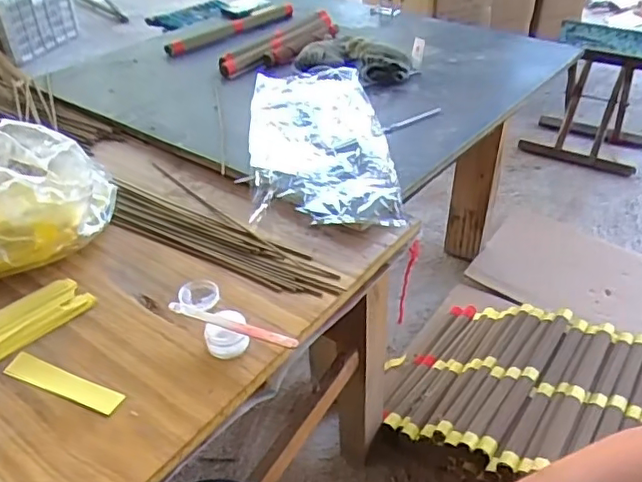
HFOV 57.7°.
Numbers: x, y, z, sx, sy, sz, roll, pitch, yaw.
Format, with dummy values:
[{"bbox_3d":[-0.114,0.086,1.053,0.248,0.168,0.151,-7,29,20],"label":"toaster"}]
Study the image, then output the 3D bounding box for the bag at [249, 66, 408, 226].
[{"bbox_3d":[-0.005,-0.142,0.791,0.177,0.046,0.395,-3,37,-3],"label":"bag"}]

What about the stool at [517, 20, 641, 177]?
[{"bbox_3d":[0.759,-0.404,1.597,0.295,0.310,0.281,21,42,26],"label":"stool"}]

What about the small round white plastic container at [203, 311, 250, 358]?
[{"bbox_3d":[-0.083,0.083,0.512,0.036,0.029,0.032,-10,38,-12],"label":"small round white plastic container"}]

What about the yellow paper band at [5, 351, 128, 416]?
[{"bbox_3d":[-0.215,0.118,0.487,0.111,0.006,0.023,14,39,19],"label":"yellow paper band"}]

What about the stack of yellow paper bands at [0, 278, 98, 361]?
[{"bbox_3d":[-0.284,0.078,0.534,0.138,0.006,0.067,-31,46,-34],"label":"stack of yellow paper bands"}]

